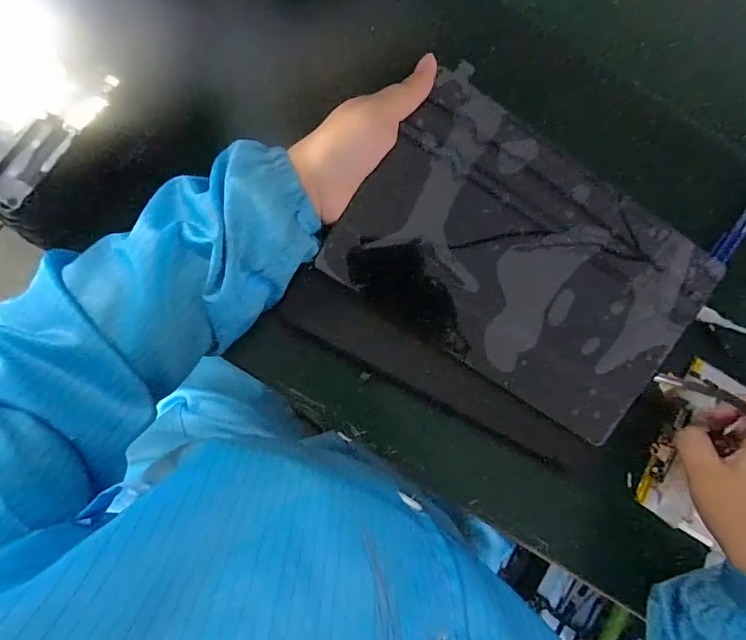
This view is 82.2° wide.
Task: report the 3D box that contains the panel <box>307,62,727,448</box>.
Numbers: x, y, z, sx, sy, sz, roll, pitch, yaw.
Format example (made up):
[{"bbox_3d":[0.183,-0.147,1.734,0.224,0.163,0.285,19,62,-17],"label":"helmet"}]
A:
[{"bbox_3d":[0.102,-0.036,0.291,0.233,0.010,0.153,36,97,-4],"label":"panel"}]

